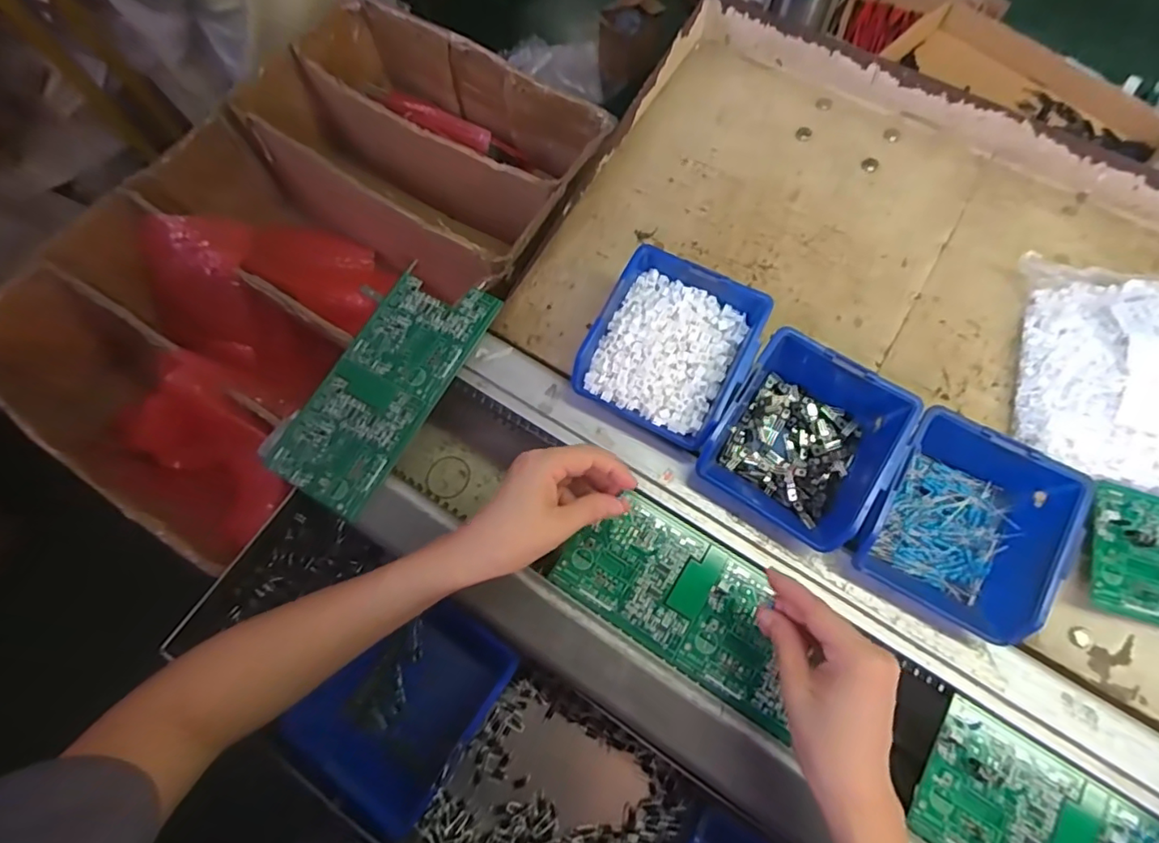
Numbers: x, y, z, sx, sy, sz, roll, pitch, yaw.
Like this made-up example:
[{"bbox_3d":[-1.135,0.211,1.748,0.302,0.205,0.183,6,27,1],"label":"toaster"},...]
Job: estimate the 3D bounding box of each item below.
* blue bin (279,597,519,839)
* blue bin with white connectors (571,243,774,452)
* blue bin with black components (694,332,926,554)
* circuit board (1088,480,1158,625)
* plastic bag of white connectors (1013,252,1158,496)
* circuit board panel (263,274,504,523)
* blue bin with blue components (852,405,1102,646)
[{"bbox_3d":[-0.130,0.211,0.429,0.115,0.069,0.142,32,74,11],"label":"blue bin"},{"bbox_3d":[0.073,-0.060,0.461,0.123,0.052,0.136,29,74,10],"label":"blue bin with white connectors"},{"bbox_3d":[0.172,0.013,0.434,0.119,0.057,0.128,29,74,10],"label":"blue bin with black components"},{"bbox_3d":[0.439,0.103,0.423,0.110,0.020,0.094,14,72,6],"label":"circuit board"},{"bbox_3d":[0.464,-0.032,0.450,0.193,0.046,0.183,12,71,5],"label":"plastic bag of white connectors"},{"bbox_3d":[-0.163,-0.032,0.478,0.091,0.007,0.215,30,78,7],"label":"circuit board panel"},{"bbox_3d":[0.279,0.071,0.412,0.121,0.058,0.132,32,74,11],"label":"blue bin with blue components"}]

